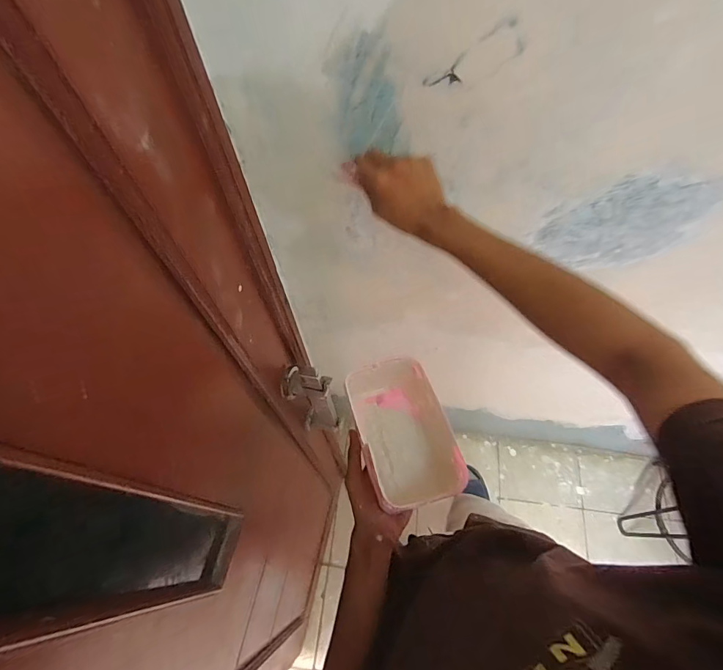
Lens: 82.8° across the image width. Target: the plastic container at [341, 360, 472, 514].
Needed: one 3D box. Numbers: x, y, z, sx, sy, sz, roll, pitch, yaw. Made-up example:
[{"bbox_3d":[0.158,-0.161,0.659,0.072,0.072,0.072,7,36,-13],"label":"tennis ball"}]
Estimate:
[{"bbox_3d":[0.055,0.126,0.547,0.113,0.082,0.189,-15,63,-7],"label":"plastic container"}]

